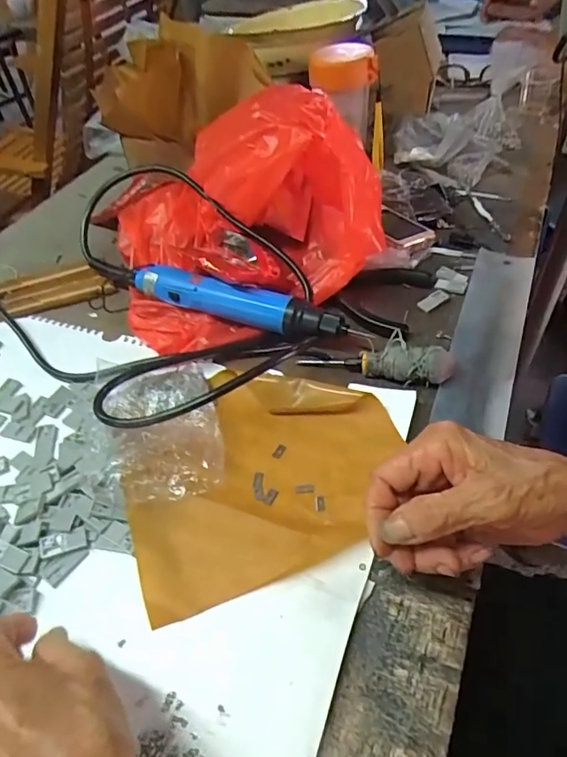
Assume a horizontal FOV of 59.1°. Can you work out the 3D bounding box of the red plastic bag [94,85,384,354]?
[{"bbox_3d":[-0.081,-0.189,0.498,0.226,0.141,0.316,-26,50,-16],"label":"red plastic bag"}]

